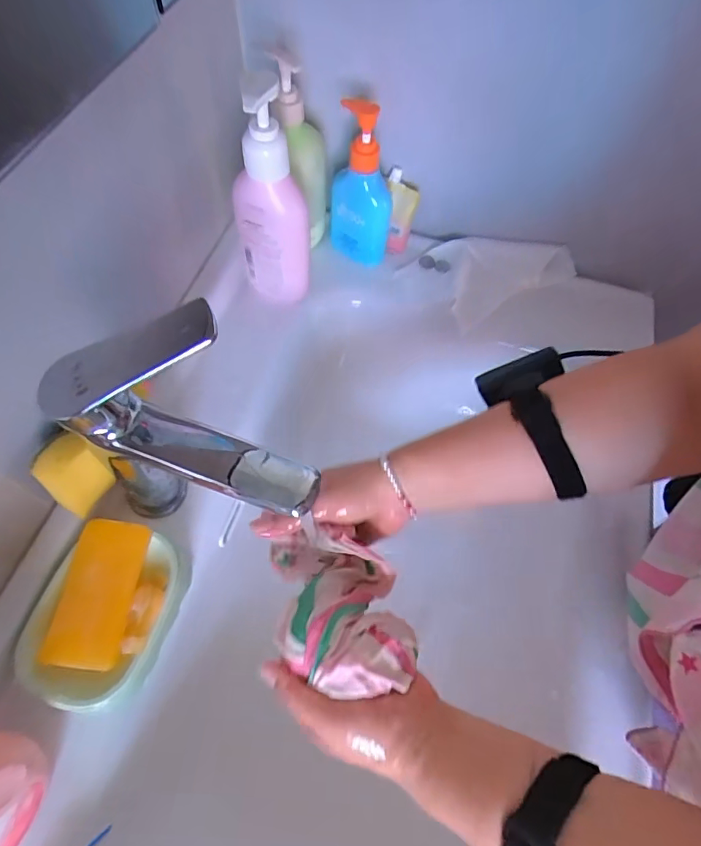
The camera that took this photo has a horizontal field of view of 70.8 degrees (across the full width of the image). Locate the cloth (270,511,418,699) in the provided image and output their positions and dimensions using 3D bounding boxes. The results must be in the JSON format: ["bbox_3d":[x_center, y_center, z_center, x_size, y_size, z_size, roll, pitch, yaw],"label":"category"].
[{"bbox_3d":[-0.007,0.140,0.381,0.096,0.067,0.119,-8,63,-7],"label":"cloth"}]

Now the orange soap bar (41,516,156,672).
[{"bbox_3d":[-0.189,0.128,0.373,0.050,0.027,0.102,19,65,-19],"label":"orange soap bar"}]

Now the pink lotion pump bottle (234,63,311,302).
[{"bbox_3d":[-0.073,-0.190,0.470,0.067,0.235,0.058,-9,63,-8],"label":"pink lotion pump bottle"}]

